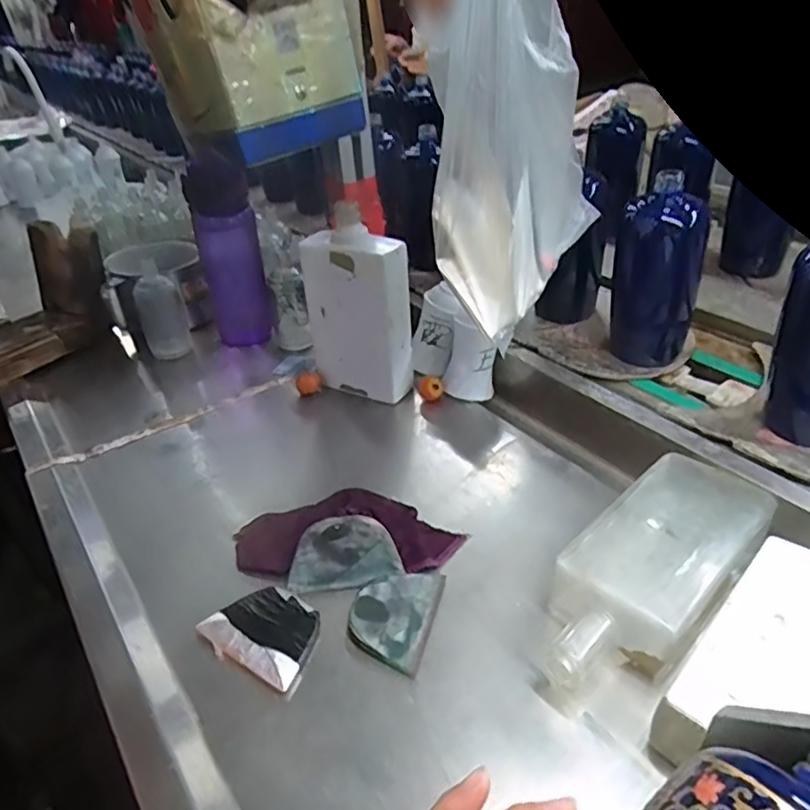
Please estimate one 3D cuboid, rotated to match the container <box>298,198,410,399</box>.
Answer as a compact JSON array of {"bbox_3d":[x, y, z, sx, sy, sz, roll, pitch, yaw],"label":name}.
[{"bbox_3d":[-0.051,-0.099,0.667,0.108,0.187,0.052,17,41,28],"label":"container"}]

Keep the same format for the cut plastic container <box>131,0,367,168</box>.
[{"bbox_3d":[-0.134,-0.302,0.561,0.158,0.130,0.119,-27,41,-28],"label":"cut plastic container"}]

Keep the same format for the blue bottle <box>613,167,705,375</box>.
[{"bbox_3d":[0.257,-0.134,0.640,0.066,0.173,0.065,-20,38,-20],"label":"blue bottle"}]

